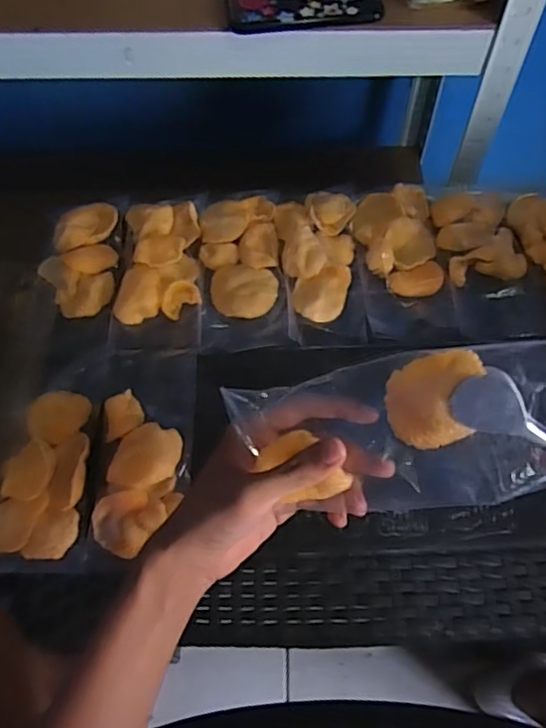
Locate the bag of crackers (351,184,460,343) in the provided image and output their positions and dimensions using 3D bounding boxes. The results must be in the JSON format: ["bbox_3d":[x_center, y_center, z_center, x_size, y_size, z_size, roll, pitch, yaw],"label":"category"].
[{"bbox_3d":[0.130,-0.103,0.587,0.084,0.027,0.175,-4,61,-1],"label":"bag of crackers"}]

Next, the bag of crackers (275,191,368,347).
[{"bbox_3d":[0.047,-0.101,0.596,0.082,0.032,0.181,-1,61,0],"label":"bag of crackers"}]

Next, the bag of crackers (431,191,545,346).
[{"bbox_3d":[0.213,-0.103,0.576,0.082,0.025,0.185,-2,61,0],"label":"bag of crackers"}]

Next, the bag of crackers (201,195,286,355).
[{"bbox_3d":[-0.032,-0.100,0.599,0.081,0.025,0.185,-3,61,-1],"label":"bag of crackers"}]

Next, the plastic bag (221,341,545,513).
[{"bbox_3d":[0.068,0.040,0.331,0.178,0.087,0.029,-11,11,31],"label":"plastic bag"}]

